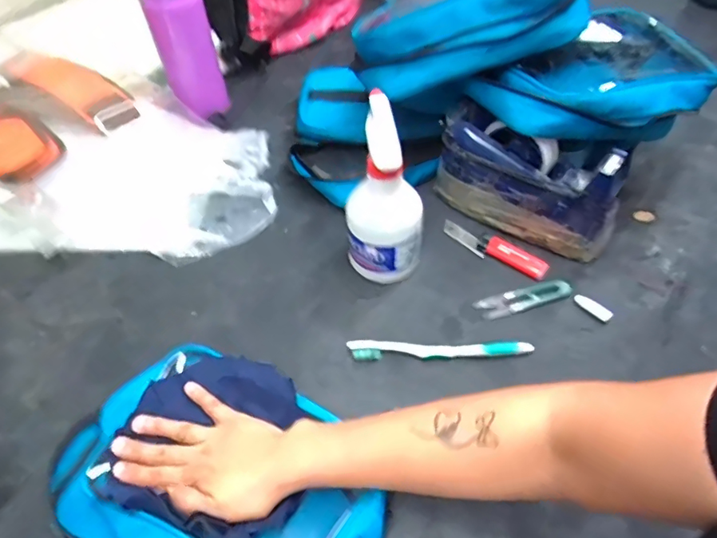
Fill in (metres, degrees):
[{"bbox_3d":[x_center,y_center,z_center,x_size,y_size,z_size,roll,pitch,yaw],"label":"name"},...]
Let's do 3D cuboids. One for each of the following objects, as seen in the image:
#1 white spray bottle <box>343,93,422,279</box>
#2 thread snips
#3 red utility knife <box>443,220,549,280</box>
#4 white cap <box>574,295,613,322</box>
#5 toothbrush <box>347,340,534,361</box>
[{"bbox_3d":[0.028,-0.075,0.516,0.081,0.177,0.088,0,53,1],"label":"white spray bottle"},{"bbox_3d":[0.177,0.031,0.536,0.100,0.011,0.027,-14,54,-9],"label":"thread snips"},{"bbox_3d":[0.156,-0.029,0.578,0.129,0.012,0.025,31,60,22],"label":"red utility knife"},{"bbox_3d":[0.245,0.041,0.523,0.039,0.010,0.011,31,60,22],"label":"white cap"},{"bbox_3d":[0.081,0.081,0.497,0.177,0.010,0.019,2,53,3],"label":"toothbrush"}]

